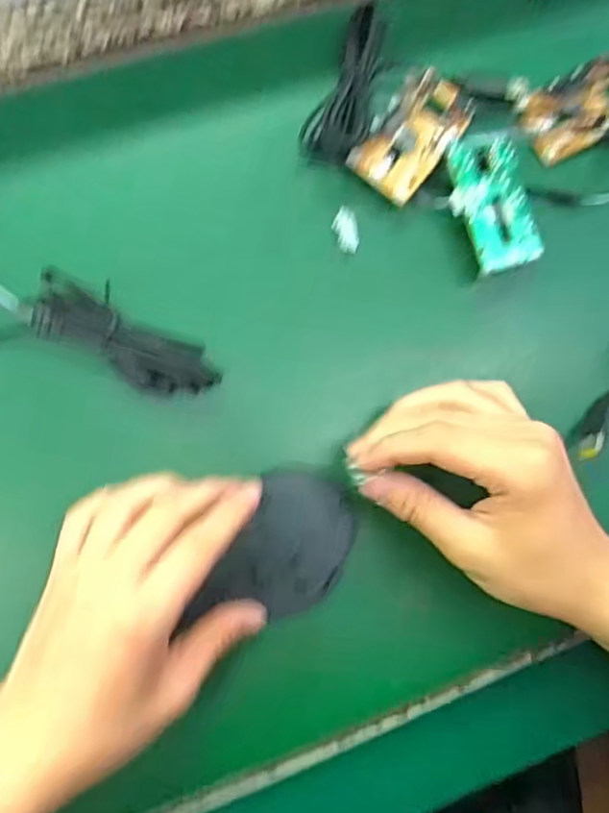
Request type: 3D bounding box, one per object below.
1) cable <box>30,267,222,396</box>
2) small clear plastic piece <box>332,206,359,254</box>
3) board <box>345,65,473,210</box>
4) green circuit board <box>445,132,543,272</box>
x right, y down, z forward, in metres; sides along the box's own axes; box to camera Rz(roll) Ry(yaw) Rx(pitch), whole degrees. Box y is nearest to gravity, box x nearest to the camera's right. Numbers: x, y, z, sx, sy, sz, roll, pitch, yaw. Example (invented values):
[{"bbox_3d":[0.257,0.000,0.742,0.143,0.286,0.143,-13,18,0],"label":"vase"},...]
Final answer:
[{"bbox_3d":[-0.097,-0.036,0.345,0.105,0.019,0.036,27,81,-3],"label":"cable"},{"bbox_3d":[0.025,-0.105,0.377,0.015,0.008,0.025,-9,84,-8],"label":"small clear plastic piece"},{"bbox_3d":[0.066,-0.162,0.377,0.041,0.012,0.085,37,80,-2],"label":"board"},{"bbox_3d":[0.112,-0.121,0.373,0.046,0.007,0.078,-16,90,-17],"label":"green circuit board"}]

